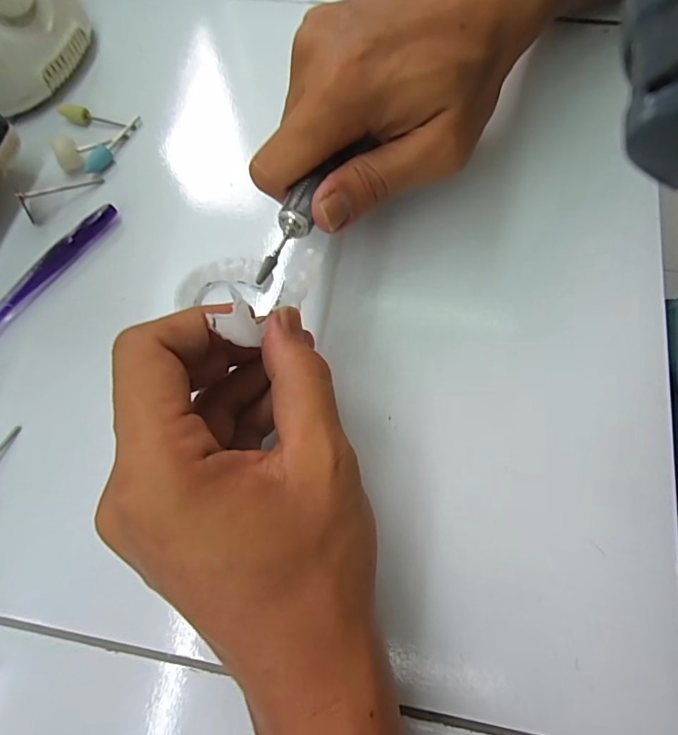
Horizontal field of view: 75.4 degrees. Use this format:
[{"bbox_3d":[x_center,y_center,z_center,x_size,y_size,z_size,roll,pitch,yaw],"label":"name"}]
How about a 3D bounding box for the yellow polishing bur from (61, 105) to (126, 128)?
[{"bbox_3d":[-0.157,-0.158,0.279,0.042,0.009,0.010,20,74,8],"label":"yellow polishing bur"}]

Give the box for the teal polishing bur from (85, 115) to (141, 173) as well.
[{"bbox_3d":[-0.140,-0.140,0.271,0.009,0.009,0.049,22,74,10],"label":"teal polishing bur"}]

